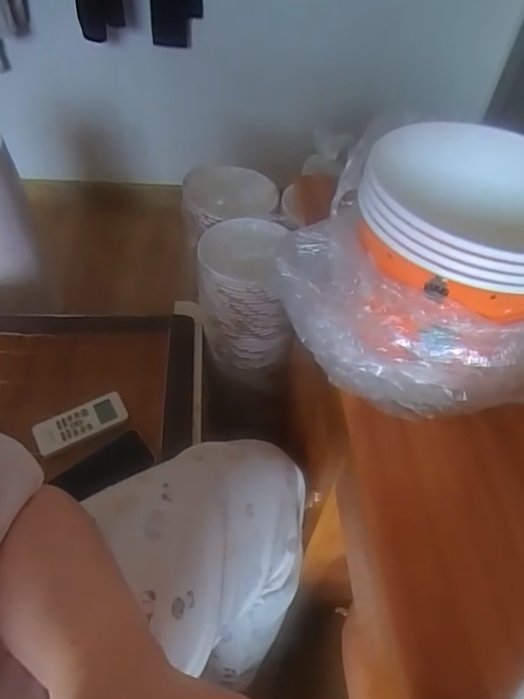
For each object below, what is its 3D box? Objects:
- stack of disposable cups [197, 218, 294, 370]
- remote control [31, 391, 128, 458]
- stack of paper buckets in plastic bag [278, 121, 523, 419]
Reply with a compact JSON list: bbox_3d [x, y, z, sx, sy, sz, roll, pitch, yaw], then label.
[{"bbox_3d":[-0.028,-0.100,0.864,0.151,0.211,0.167,2,49,-4],"label":"stack of disposable cups"},{"bbox_3d":[-0.270,0.110,0.734,0.131,0.020,0.052,-20,54,-22],"label":"remote control"},{"bbox_3d":[0.129,-0.058,0.368,0.182,0.154,0.201,-27,57,-26],"label":"stack of paper buckets in plastic bag"}]

